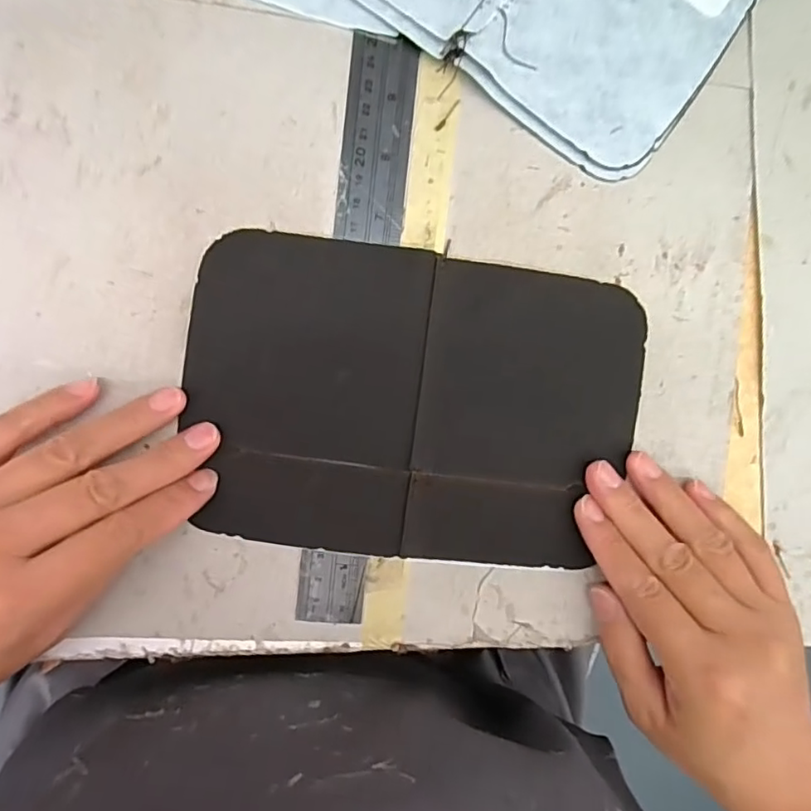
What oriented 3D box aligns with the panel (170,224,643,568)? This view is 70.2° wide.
[{"bbox_3d":[0.005,0.000,0.254,0.193,0.008,0.130,7,92,-5],"label":"panel"}]

